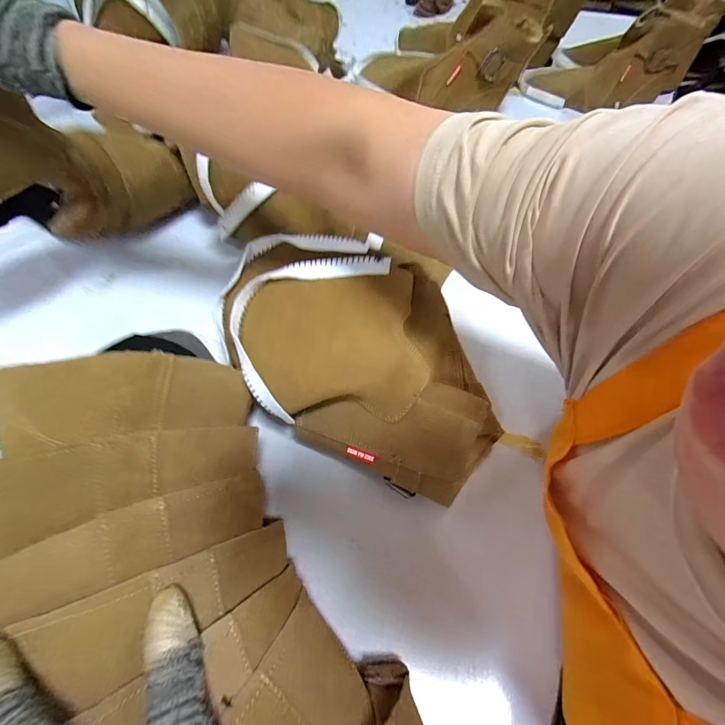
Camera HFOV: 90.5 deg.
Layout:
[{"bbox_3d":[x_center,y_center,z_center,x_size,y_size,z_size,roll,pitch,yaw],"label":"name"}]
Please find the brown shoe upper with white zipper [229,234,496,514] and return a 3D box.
[{"bbox_3d":[-0.012,-0.016,0.350,0.298,0.094,0.173,24,60,16],"label":"brown shoe upper with white zipper"}]

